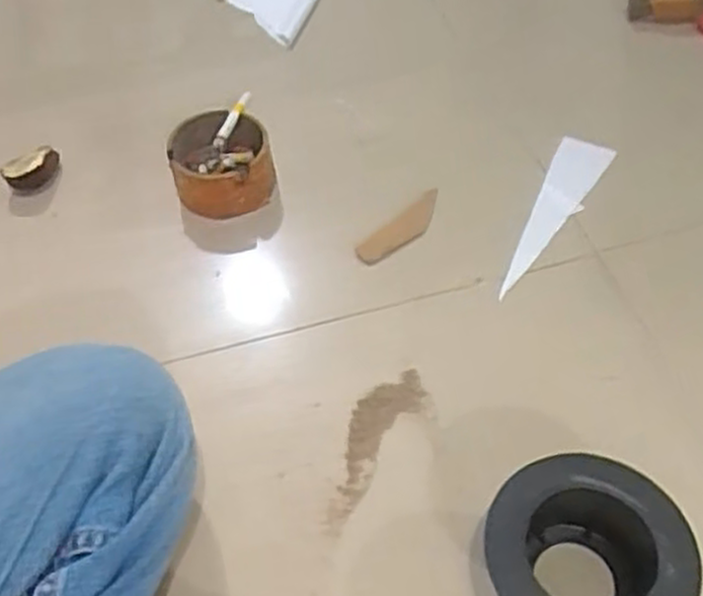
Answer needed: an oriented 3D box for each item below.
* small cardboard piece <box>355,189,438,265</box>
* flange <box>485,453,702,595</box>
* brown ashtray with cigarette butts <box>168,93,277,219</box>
[{"bbox_3d":[0.042,-0.054,0.623,0.091,0.005,0.025,-38,58,-24],"label":"small cardboard piece"},{"bbox_3d":[0.130,0.146,0.431,0.102,0.055,0.105,-2,50,2],"label":"flange"},{"bbox_3d":[-0.108,-0.114,0.659,0.083,0.049,0.091,-12,51,-6],"label":"brown ashtray with cigarette butts"}]

